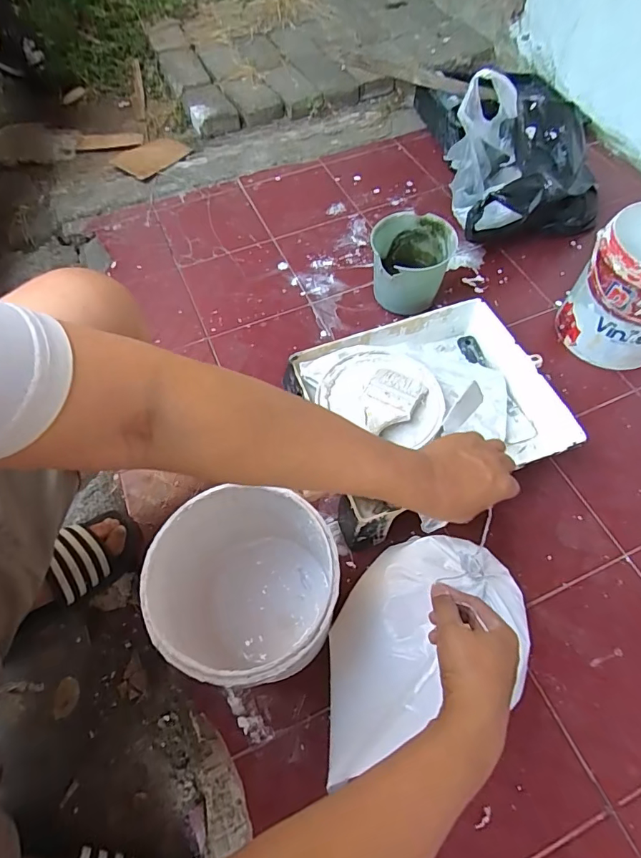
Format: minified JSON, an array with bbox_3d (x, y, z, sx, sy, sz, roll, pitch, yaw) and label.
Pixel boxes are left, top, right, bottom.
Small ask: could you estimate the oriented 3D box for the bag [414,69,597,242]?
[{"bbox_3d":[0.403,-0.511,0.886,0.316,0.200,0.246,-10,60,-5],"label":"bag"}]

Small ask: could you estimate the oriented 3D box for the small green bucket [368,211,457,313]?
[{"bbox_3d":[0.161,-0.290,0.813,0.134,0.129,0.130,4,60,4],"label":"small green bucket"}]

